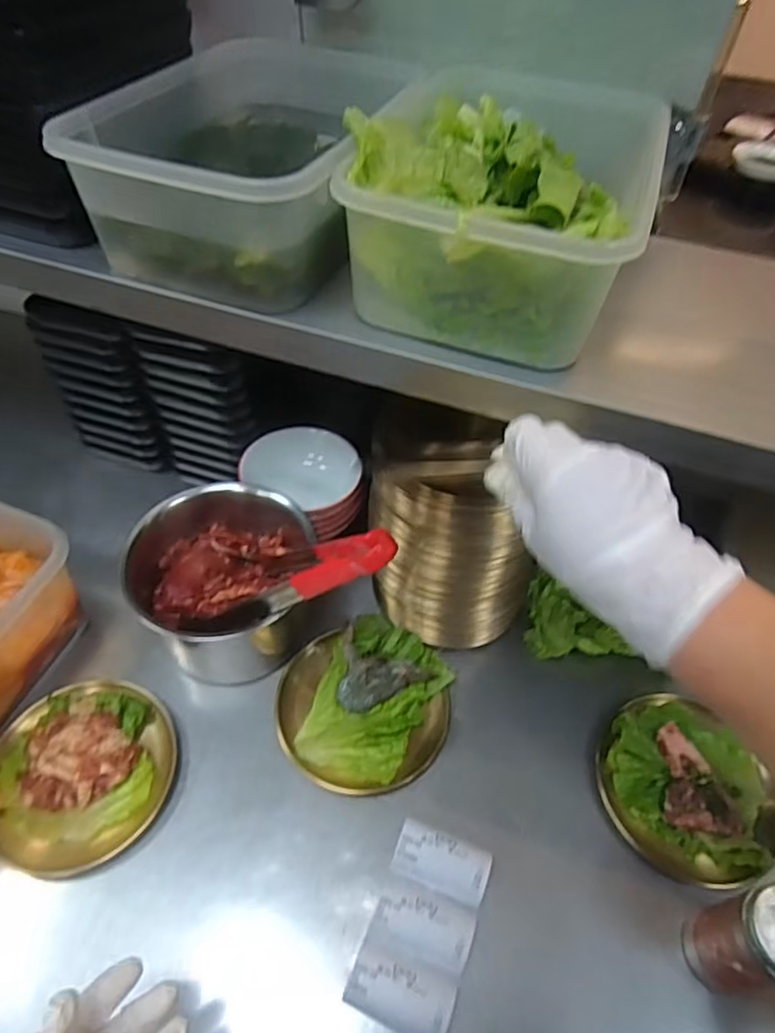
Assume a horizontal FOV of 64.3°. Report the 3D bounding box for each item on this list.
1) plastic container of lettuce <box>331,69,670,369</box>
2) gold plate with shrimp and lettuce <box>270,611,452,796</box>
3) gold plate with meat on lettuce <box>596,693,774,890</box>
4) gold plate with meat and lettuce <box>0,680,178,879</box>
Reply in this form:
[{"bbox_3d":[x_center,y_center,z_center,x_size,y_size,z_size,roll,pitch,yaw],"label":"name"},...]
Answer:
[{"bbox_3d":[0.086,-0.242,0.493,0.198,0.109,0.232,14,51,8],"label":"plastic container of lettuce"},{"bbox_3d":[-0.021,0.178,0.603,0.168,0.027,0.157,2,50,-2],"label":"gold plate with shrimp and lettuce"},{"bbox_3d":[0.270,0.249,0.561,0.138,0.033,0.160,-24,56,-22],"label":"gold plate with meat on lettuce"},{"bbox_3d":[-0.280,0.229,0.558,0.161,0.043,0.155,2,50,-2],"label":"gold plate with meat and lettuce"}]

